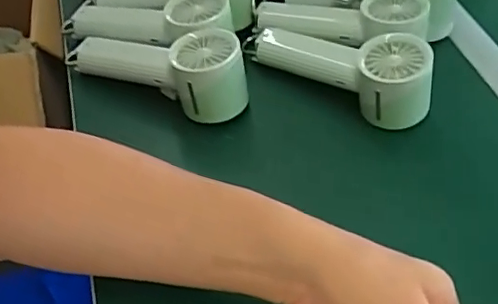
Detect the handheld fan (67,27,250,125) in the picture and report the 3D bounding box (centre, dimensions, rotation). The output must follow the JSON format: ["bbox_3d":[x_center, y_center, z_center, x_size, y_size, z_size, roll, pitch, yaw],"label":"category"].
[{"bbox_3d":[-0.087,-0.088,0.528,0.189,0.055,0.060,22,52,19],"label":"handheld fan"}]

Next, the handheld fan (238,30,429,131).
[{"bbox_3d":[0.080,-0.091,0.537,0.195,0.062,0.060,33,57,27],"label":"handheld fan"}]

